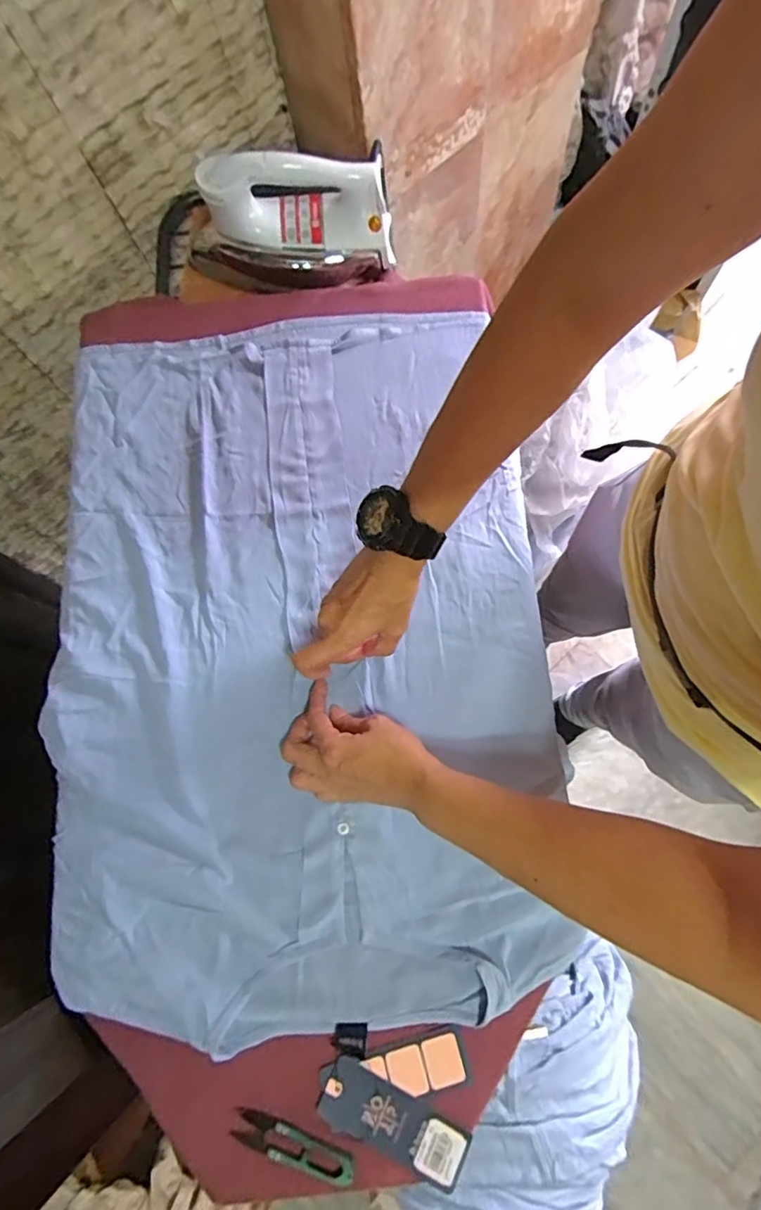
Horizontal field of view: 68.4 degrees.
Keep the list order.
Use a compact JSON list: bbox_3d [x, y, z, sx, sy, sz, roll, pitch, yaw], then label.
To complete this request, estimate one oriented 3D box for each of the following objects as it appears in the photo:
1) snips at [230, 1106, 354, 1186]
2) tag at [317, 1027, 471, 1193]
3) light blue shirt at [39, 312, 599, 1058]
[{"bbox_3d":[-0.069,0.426,0.438,0.098,0.016,0.026,16,76,4],"label":"snips"},{"bbox_3d":[0.016,0.408,0.446,0.117,0.008,0.095,-13,76,-3],"label":"tag"},{"bbox_3d":[-0.077,0.022,0.546,0.455,0.015,0.674,-4,76,-1],"label":"light blue shirt"}]

